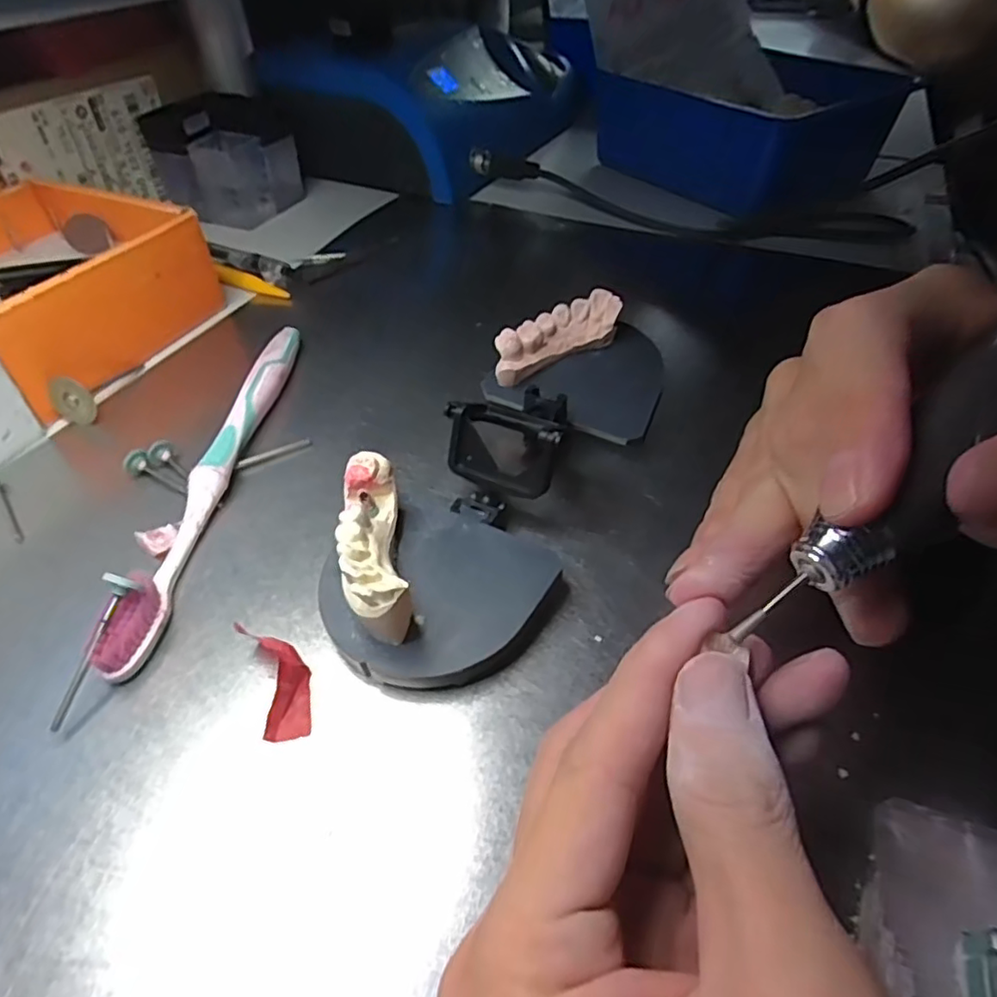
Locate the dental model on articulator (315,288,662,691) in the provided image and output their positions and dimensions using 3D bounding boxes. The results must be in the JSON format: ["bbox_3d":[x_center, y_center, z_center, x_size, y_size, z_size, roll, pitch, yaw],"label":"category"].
[{"bbox_3d":[0.006,-0.013,0.220,0.066,0.039,0.173,20,49,18],"label":"dental model on articulator"}]

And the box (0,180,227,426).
[{"bbox_3d":[-0.226,-0.106,0.303,0.129,0.049,0.121,20,49,18],"label":"box"}]

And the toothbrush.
[{"bbox_3d":[-0.105,-0.015,0.238,0.013,0.017,0.178,2,45,2],"label":"toothbrush"}]

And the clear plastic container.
[{"bbox_3d":[-0.182,-0.229,0.425,0.063,0.049,0.072,20,49,18],"label":"clear plastic container"}]

